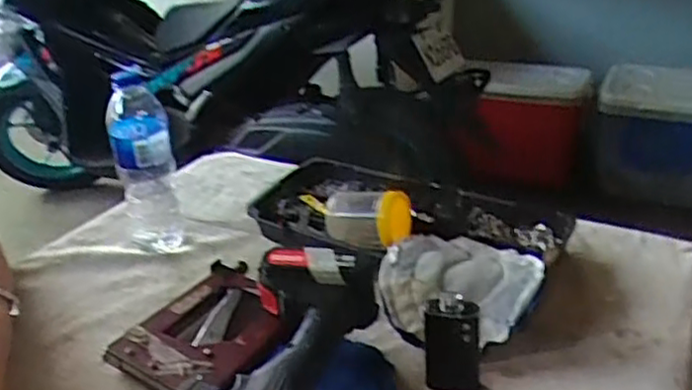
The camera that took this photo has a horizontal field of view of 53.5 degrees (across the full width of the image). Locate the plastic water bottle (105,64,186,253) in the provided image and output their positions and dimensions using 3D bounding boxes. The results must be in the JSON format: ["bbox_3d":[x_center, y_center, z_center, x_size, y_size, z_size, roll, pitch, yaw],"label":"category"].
[{"bbox_3d":[-0.233,-0.036,0.797,0.067,0.210,0.073,-9,28,-18],"label":"plastic water bottle"}]

